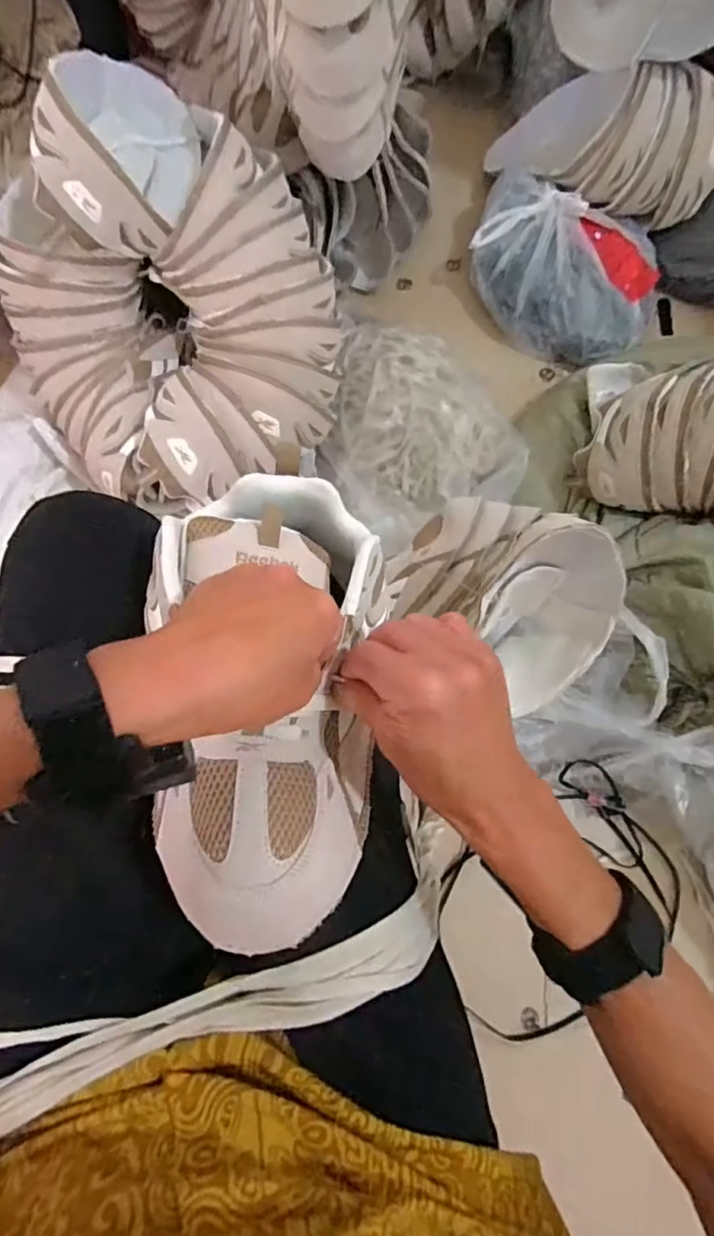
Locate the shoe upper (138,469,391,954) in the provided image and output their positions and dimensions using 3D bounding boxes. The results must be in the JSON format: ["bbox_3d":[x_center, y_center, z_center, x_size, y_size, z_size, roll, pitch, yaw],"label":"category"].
[{"bbox_3d":[-0.044,0.032,0.304,0.112,0.077,0.245,1,70,0],"label":"shoe upper"}]

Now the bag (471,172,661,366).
[{"bbox_3d":[0.287,-0.477,0.798,0.266,0.092,0.187,21,78,4],"label":"bag"}]

